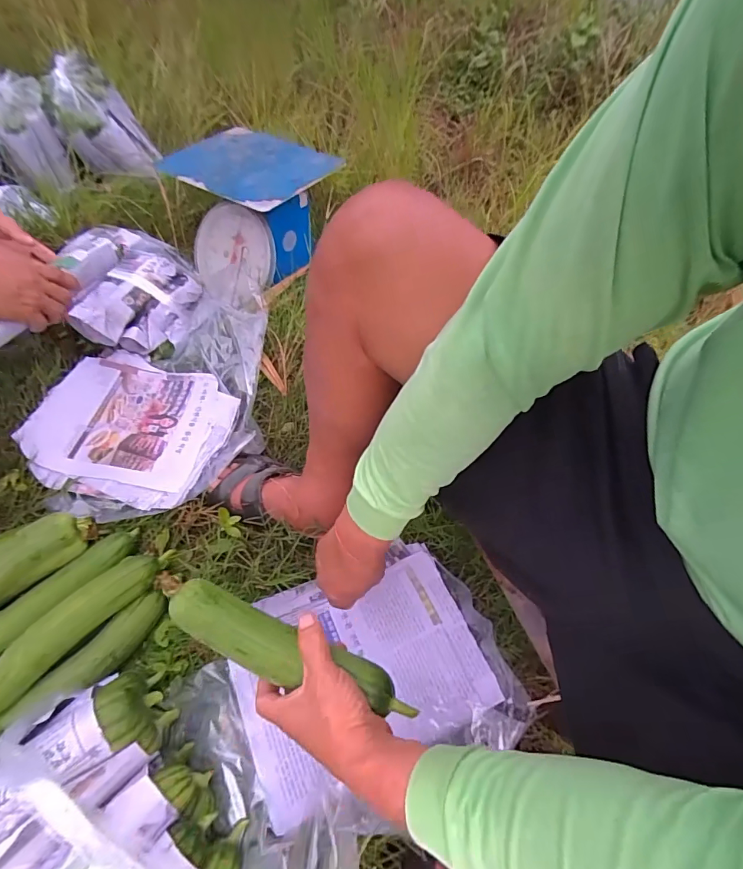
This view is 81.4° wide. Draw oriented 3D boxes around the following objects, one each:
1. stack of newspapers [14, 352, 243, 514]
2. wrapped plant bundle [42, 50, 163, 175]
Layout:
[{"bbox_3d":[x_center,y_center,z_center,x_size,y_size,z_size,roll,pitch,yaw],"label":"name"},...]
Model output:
[{"bbox_3d":[-0.402,-0.013,0.727,0.312,0.036,0.269,16,58,9],"label":"stack of newspapers"},{"bbox_3d":[-0.654,-0.766,1.042,0.203,0.187,0.188,-5,57,-5],"label":"wrapped plant bundle"}]

